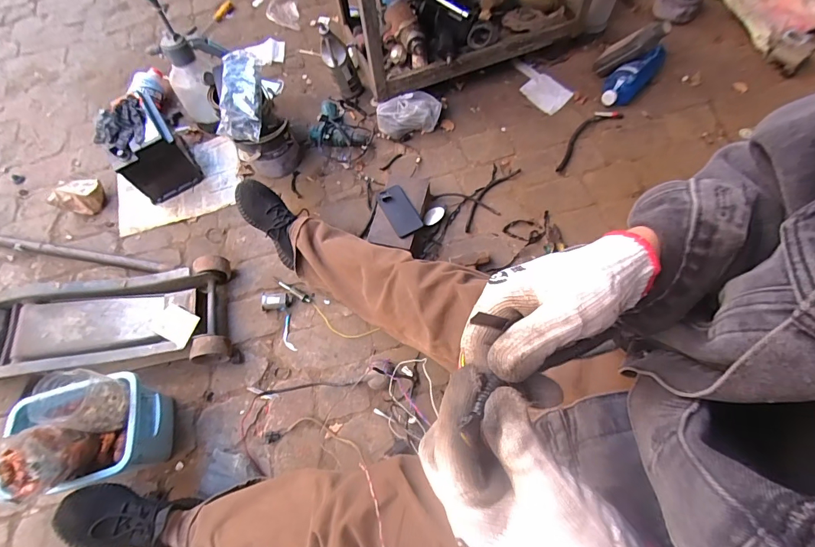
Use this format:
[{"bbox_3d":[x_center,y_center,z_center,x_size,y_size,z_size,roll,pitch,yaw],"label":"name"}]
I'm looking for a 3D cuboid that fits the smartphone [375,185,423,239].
[{"bbox_3d":[-0.020,-0.164,1.021,0.078,0.012,0.143,-28,67,-10],"label":"smartphone"}]

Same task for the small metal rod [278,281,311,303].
[{"bbox_3d":[-0.287,0.047,0.999,0.091,0.017,0.018,26,69,14],"label":"small metal rod"}]

